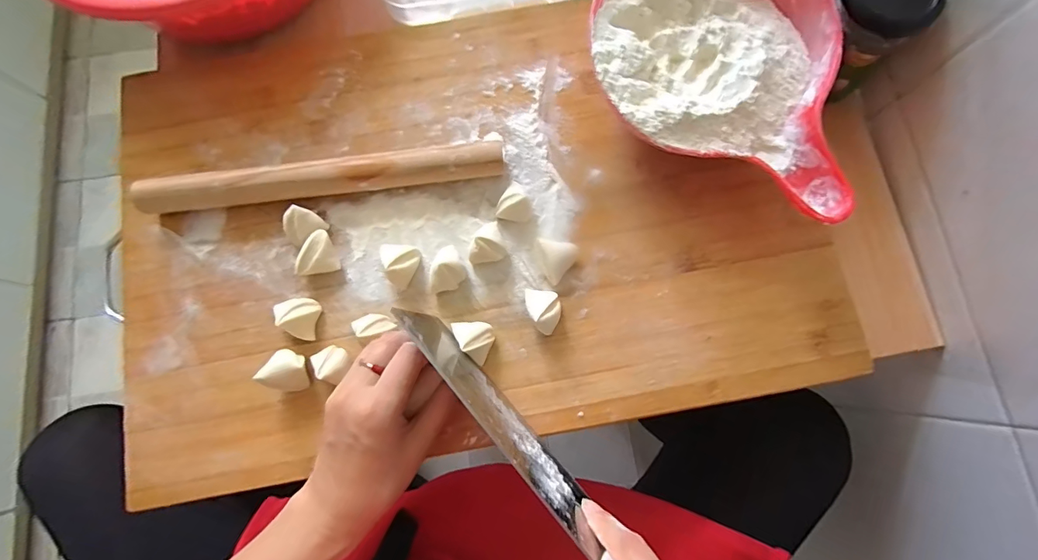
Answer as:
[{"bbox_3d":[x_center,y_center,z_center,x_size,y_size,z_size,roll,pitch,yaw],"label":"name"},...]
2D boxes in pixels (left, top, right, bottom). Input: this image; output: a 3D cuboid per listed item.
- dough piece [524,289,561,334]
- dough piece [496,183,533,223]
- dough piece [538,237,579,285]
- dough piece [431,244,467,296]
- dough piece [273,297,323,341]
[{"bbox_3d":[0.017,0.022,0.322,0.025,0.023,0.031,2,79,2],"label":"dough piece"},{"bbox_3d":[-0.002,-0.059,0.339,0.026,0.024,0.027,0,79,1],"label":"dough piece"},{"bbox_3d":[0.028,-0.013,0.333,0.028,0.016,0.029,8,79,3],"label":"dough piece"},{"bbox_3d":[-0.051,-0.007,0.328,0.022,0.023,0.035,17,80,5],"label":"dough piece"},{"bbox_3d":[-0.162,0.026,0.325,0.030,0.022,0.029,9,79,3],"label":"dough piece"}]

